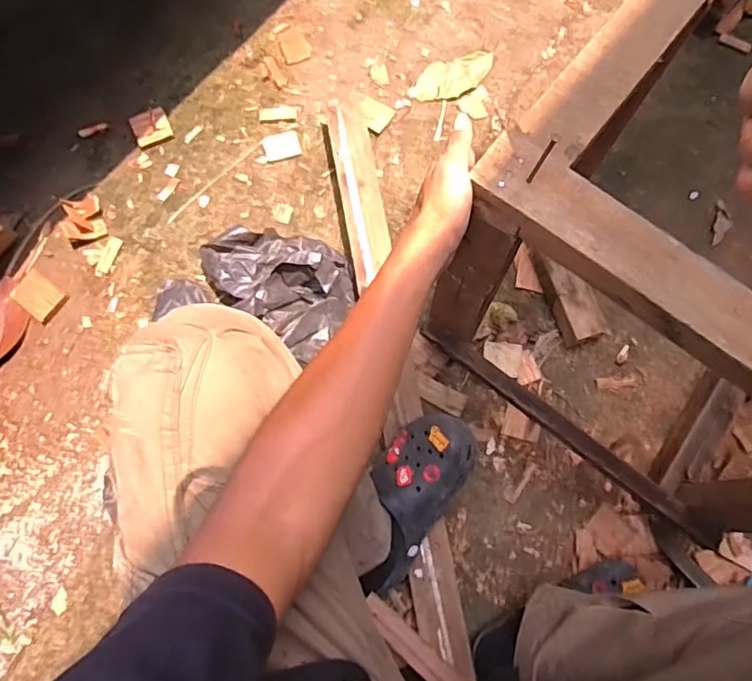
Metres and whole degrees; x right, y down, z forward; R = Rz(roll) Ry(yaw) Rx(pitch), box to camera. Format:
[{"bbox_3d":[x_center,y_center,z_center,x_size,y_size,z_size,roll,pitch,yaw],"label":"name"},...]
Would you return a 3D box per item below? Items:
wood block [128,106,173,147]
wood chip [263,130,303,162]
[{"bbox_3d":[-0.376,-0.356,0.942,0.058,0.012,0.056,-25,77,-7],"label":"wood block"},{"bbox_3d":[-0.157,-0.329,0.950,0.060,0.005,0.046,-16,76,-5],"label":"wood chip"}]

